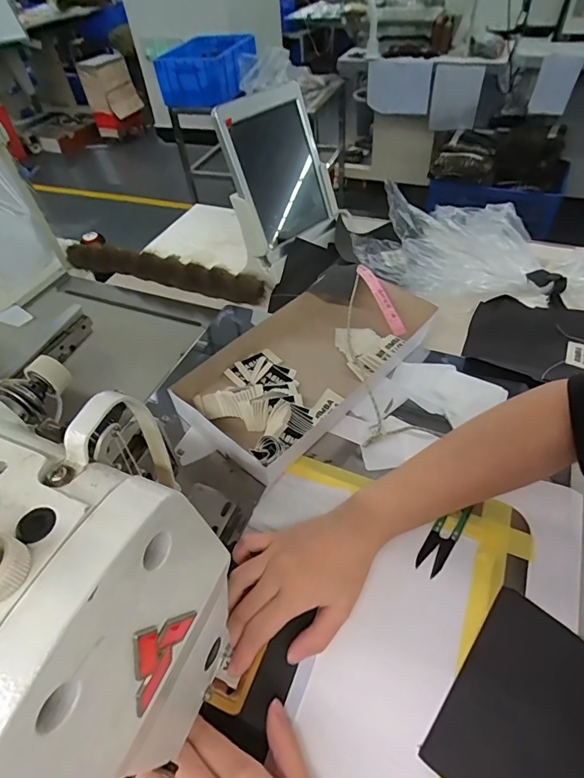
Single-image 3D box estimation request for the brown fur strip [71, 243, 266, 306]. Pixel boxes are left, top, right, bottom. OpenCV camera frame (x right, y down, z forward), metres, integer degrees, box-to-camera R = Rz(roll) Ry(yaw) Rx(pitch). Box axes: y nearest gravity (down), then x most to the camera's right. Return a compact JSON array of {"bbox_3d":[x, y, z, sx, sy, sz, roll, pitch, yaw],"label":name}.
[{"bbox_3d":[-0.221,-0.195,0.723,0.387,0.035,0.040,17,52,20],"label":"brown fur strip"}]

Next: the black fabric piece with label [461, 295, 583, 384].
[{"bbox_3d":[0.321,-0.061,0.558,0.179,0.016,0.163,23,53,21],"label":"black fabric piece with label"}]

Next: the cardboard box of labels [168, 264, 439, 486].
[{"bbox_3d":[0.012,-0.036,0.534,0.178,0.043,0.333,31,57,28],"label":"cardboard box of labels"}]

